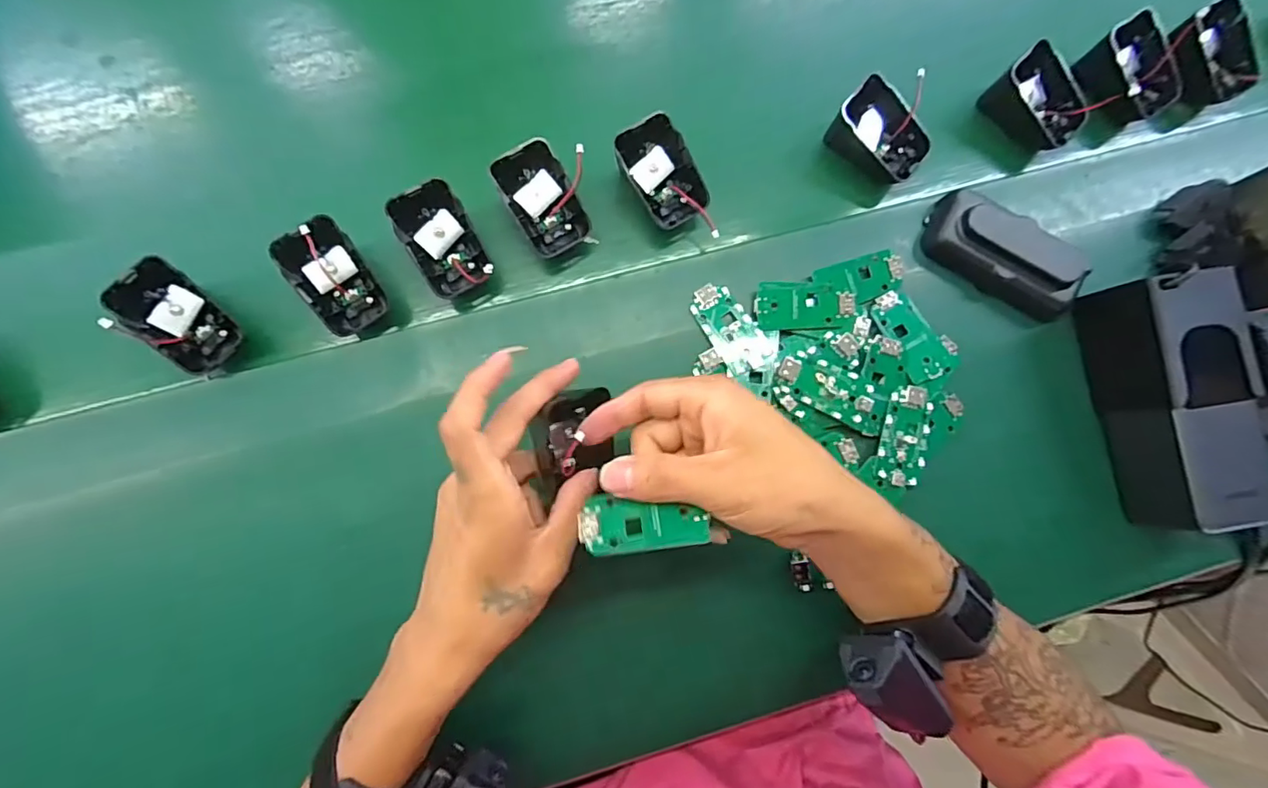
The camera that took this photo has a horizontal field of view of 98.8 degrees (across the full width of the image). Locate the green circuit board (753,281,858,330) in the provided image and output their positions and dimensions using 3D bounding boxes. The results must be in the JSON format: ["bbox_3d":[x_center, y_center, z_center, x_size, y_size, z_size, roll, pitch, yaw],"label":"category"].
[{"bbox_3d":[0.115,-0.059,0.362,0.064,0.007,0.031,-1,80,-1],"label":"green circuit board"}]

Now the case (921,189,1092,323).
[{"bbox_3d":[0.250,-0.092,0.367,0.106,0.034,0.044,33,81,5],"label":"case"}]

